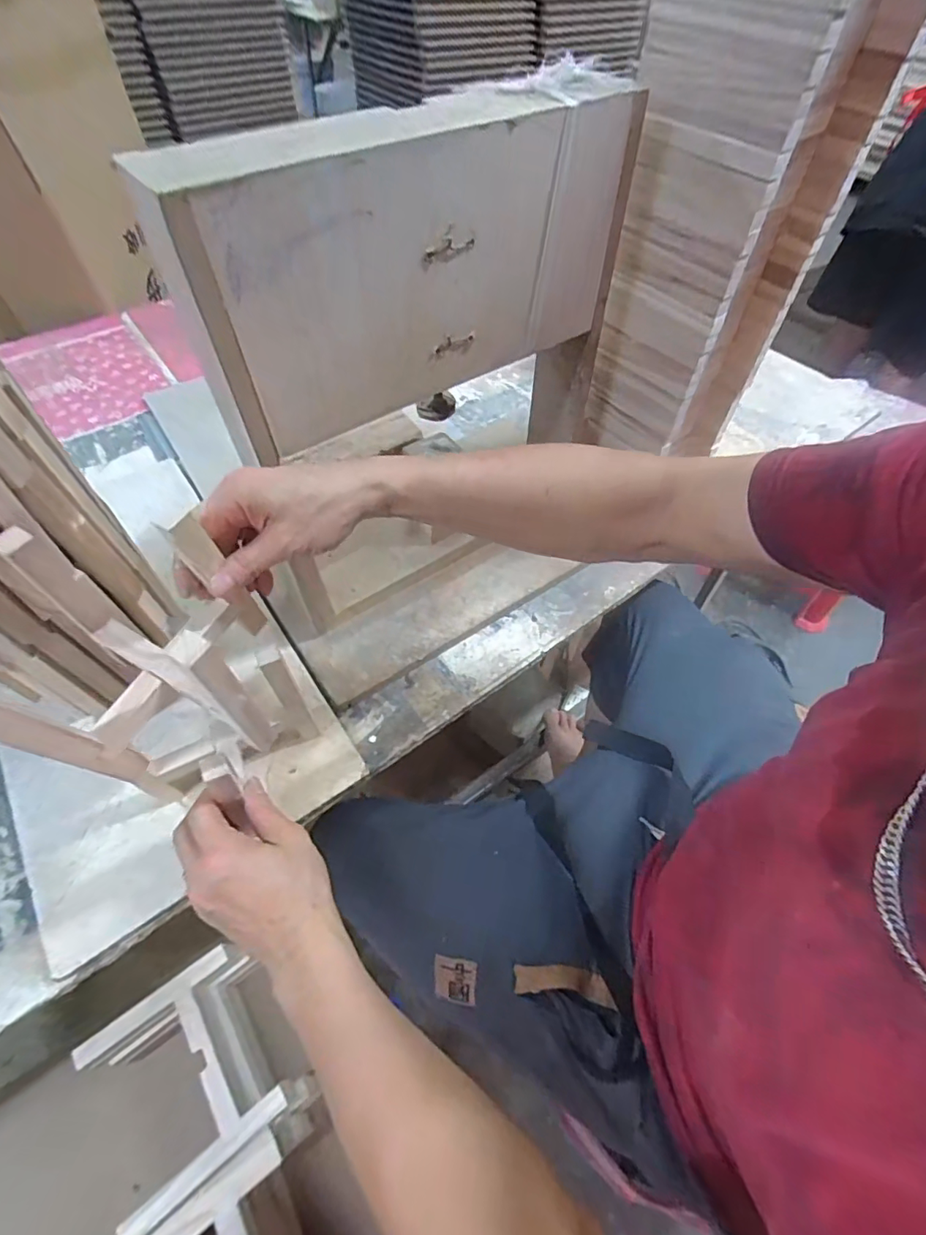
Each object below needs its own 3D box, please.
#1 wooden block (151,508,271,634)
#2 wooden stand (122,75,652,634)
[{"bbox_3d":[-0.176,-0.028,0.381,0.007,0.139,0.022,35,69,20],"label":"wooden block"},{"bbox_3d":[-0.035,-0.287,0.418,0.377,0.175,0.081,-31,60,-21],"label":"wooden stand"}]

